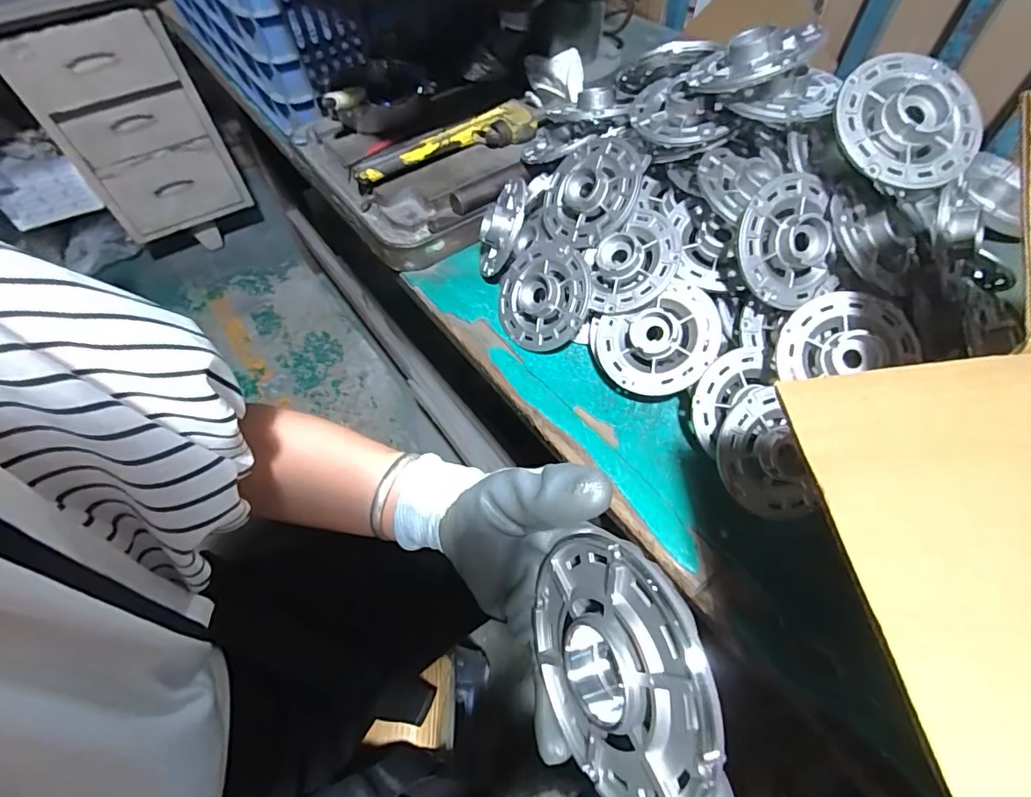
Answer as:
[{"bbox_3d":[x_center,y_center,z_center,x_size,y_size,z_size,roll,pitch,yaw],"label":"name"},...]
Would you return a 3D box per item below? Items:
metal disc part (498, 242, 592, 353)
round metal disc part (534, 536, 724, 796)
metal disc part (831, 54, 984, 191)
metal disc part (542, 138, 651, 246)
[{"bbox_3d":[0.028,-0.106,0.521,0.104,0.035,0.110,-3,85,34],"label":"metal disc part"},{"bbox_3d":[0.040,0.112,0.213,0.012,0.105,0.099,-1,49,-30],"label":"round metal disc part"},{"bbox_3d":[0.305,-0.215,0.386,0.109,0.019,0.105,0,86,0],"label":"metal disc part"},{"bbox_3d":[0.074,-0.209,0.511,0.108,0.026,0.110,-7,78,36],"label":"metal disc part"}]

